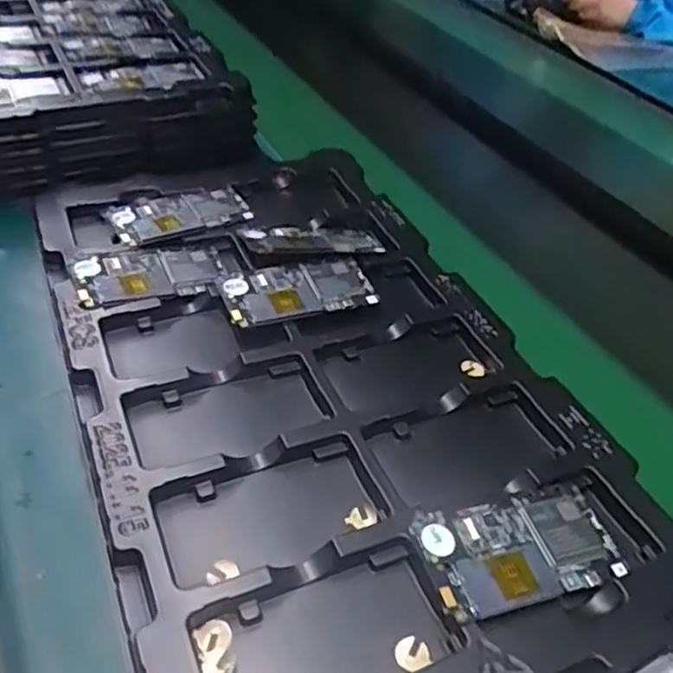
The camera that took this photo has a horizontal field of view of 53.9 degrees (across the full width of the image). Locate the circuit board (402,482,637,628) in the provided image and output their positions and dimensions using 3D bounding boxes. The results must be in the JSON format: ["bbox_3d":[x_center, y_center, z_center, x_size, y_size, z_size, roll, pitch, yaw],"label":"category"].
[{"bbox_3d":[0.109,0.124,0.390,0.119,0.011,0.063,-9,45,-18],"label":"circuit board"}]

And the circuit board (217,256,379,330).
[{"bbox_3d":[-0.030,-0.039,0.552,0.127,0.010,0.061,-11,52,-23],"label":"circuit board"}]

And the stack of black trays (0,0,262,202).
[{"bbox_3d":[-0.352,-0.363,0.825,0.336,0.088,0.549,-14,46,-23],"label":"stack of black trays"}]

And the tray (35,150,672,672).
[{"bbox_3d":[-0.019,0.020,0.499,0.327,0.032,0.531,-13,44,-22],"label":"tray"}]

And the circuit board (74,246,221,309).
[{"bbox_3d":[-0.153,-0.053,0.552,0.121,0.009,0.060,-9,47,-27],"label":"circuit board"}]

